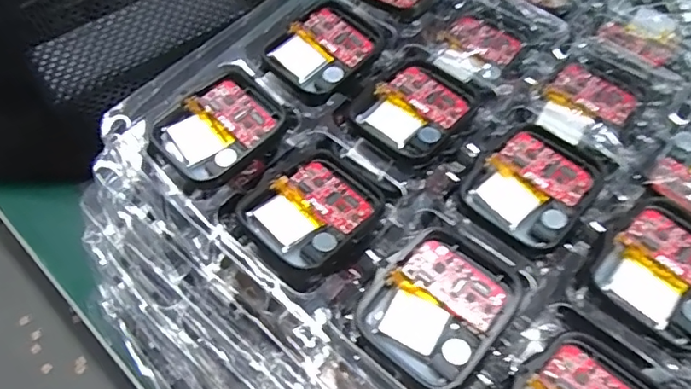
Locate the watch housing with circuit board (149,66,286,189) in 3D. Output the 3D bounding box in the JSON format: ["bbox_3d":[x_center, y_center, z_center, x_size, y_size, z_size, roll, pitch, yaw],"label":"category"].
[{"bbox_3d":[-0.045,-0.024,0.196,0.037,0.007,0.044,40,68,21],"label":"watch housing with circuit board"}]

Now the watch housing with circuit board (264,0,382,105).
[{"bbox_3d":[-0.008,-0.058,0.218,0.036,0.006,0.044,37,67,20],"label":"watch housing with circuit board"}]

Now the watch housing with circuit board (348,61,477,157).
[{"bbox_3d":[0.027,-0.033,0.205,0.036,0.005,0.039,40,68,21],"label":"watch housing with circuit board"}]

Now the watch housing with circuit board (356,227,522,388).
[{"bbox_3d":[0.027,0.033,0.161,0.037,0.010,0.042,38,68,21],"label":"watch housing with circuit board"}]

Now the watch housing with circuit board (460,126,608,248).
[{"bbox_3d":[0.065,-0.003,0.185,0.035,0.006,0.041,39,68,21],"label":"watch housing with circuit board"}]

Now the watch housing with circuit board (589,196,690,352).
[{"bbox_3d":[0.100,0.023,0.168,0.036,0.006,0.042,38,67,21],"label":"watch housing with circuit board"}]

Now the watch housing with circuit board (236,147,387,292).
[{"bbox_3d":[-0.010,0.006,0.183,0.040,0.010,0.048,35,66,19],"label":"watch housing with circuit board"}]

